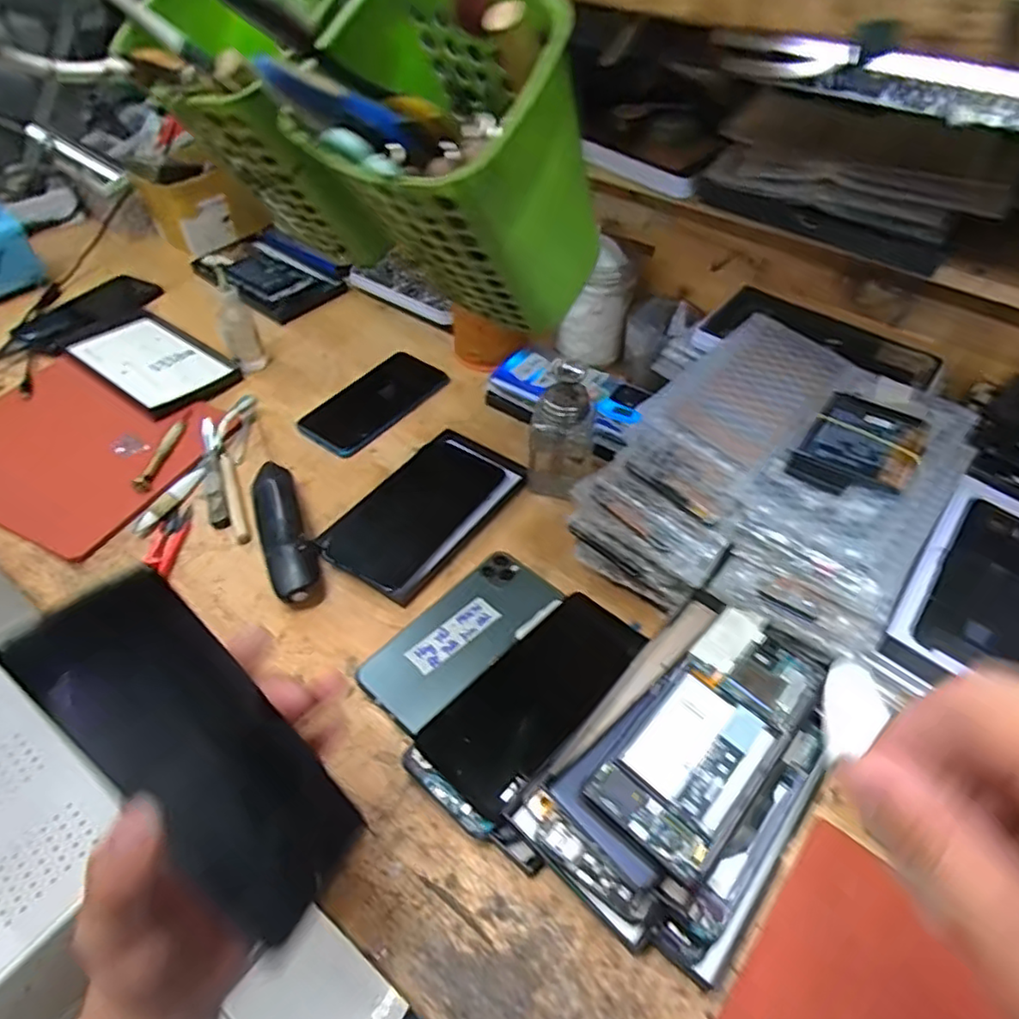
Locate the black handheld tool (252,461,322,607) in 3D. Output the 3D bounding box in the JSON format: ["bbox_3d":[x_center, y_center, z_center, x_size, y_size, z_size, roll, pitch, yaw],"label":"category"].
[{"bbox_3d":[-0.186,0.016,0.538,0.038,0.039,0.142,-17,51,-13],"label":"black handheld tool"}]

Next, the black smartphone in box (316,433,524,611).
[{"bbox_3d":[-0.068,-0.003,0.573,0.100,0.026,0.182,28,61,23],"label":"black smartphone in box"}]

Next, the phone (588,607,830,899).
[{"bbox_3d":[0.120,0.130,0.379,0.072,0.015,0.155,34,58,27],"label":"phone"}]

